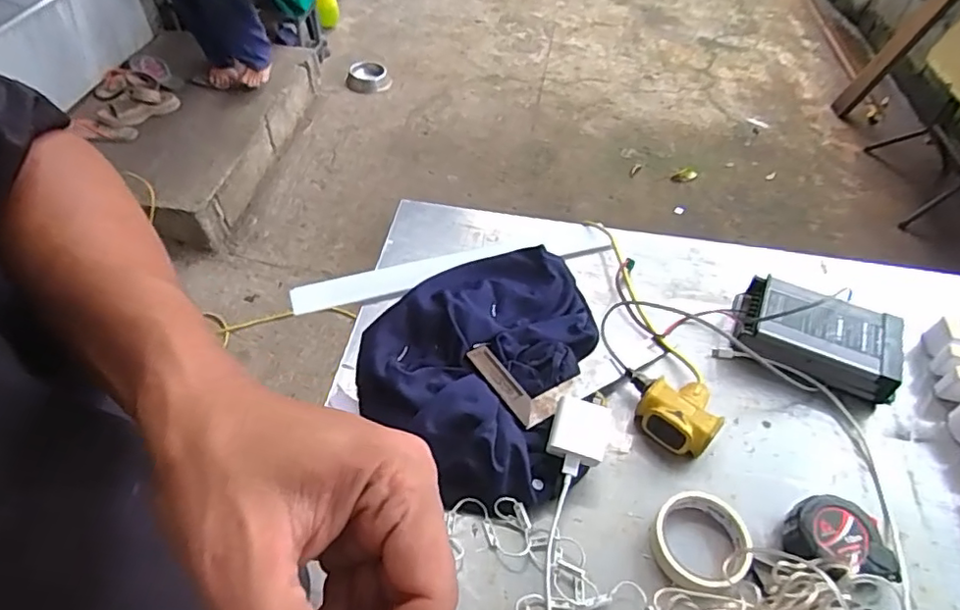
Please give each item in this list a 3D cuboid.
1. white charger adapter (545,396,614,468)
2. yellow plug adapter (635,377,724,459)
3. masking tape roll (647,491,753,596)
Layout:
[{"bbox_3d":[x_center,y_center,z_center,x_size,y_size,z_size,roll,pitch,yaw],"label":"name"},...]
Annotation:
[{"bbox_3d":[0.103,0.130,0.607,0.056,0.021,0.062,15,54,11],"label":"white charger adapter"},{"bbox_3d":[0.225,0.121,0.659,0.083,0.051,0.081,34,53,24],"label":"yellow plug adapter"},{"bbox_3d":[0.214,0.229,0.570,0.089,0.027,0.099,16,49,12],"label":"masking tape roll"}]

